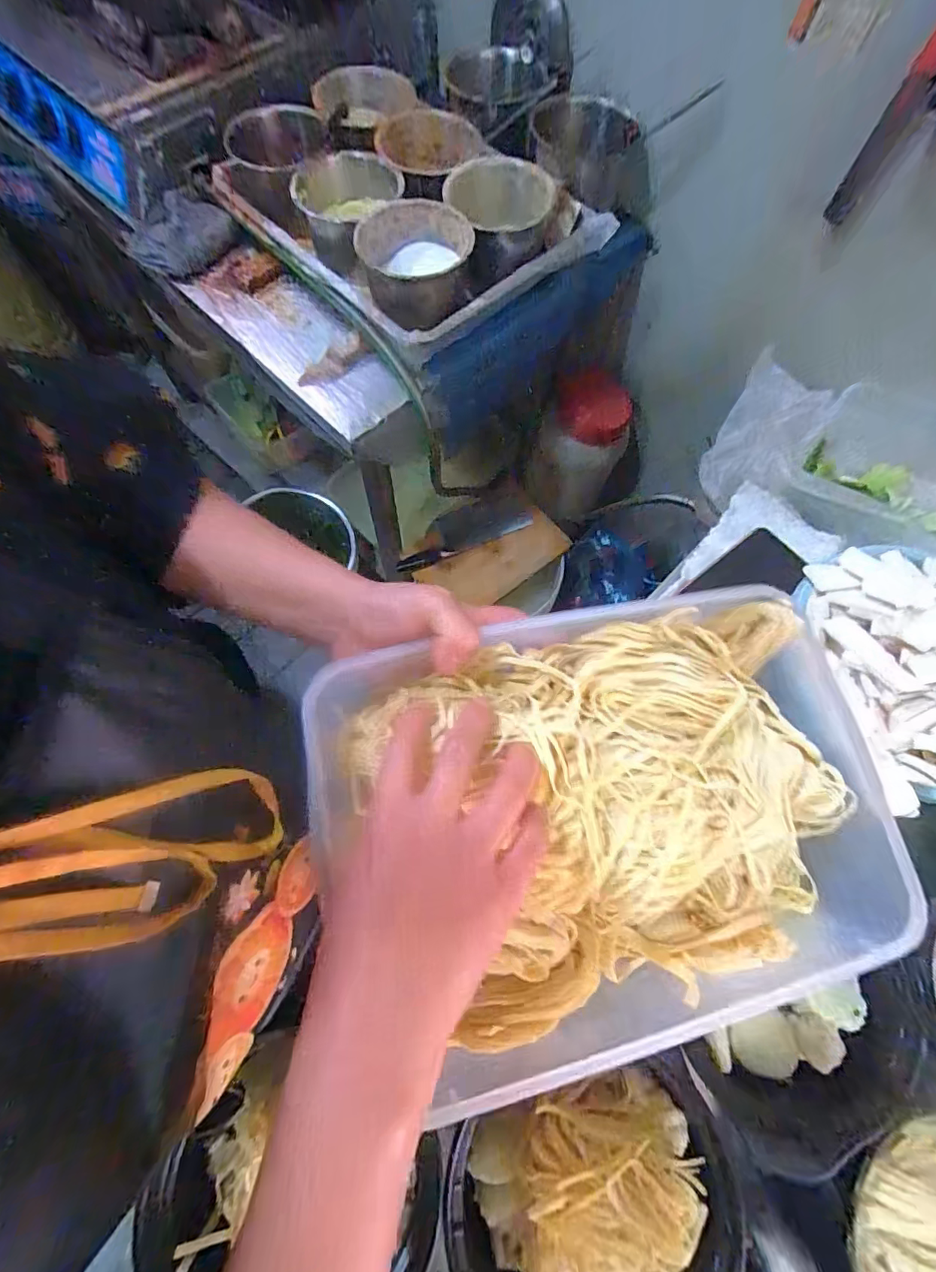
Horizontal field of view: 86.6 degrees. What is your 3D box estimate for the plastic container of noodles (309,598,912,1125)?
[{"bbox_3d":[0.083,0.100,0.289,0.328,0.095,0.216,-10,70,-6],"label":"plastic container of noodles"}]

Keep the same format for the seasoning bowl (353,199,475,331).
[{"bbox_3d":[-0.061,-0.445,0.598,0.131,0.063,0.157,-17,71,-8],"label":"seasoning bowl"}]

